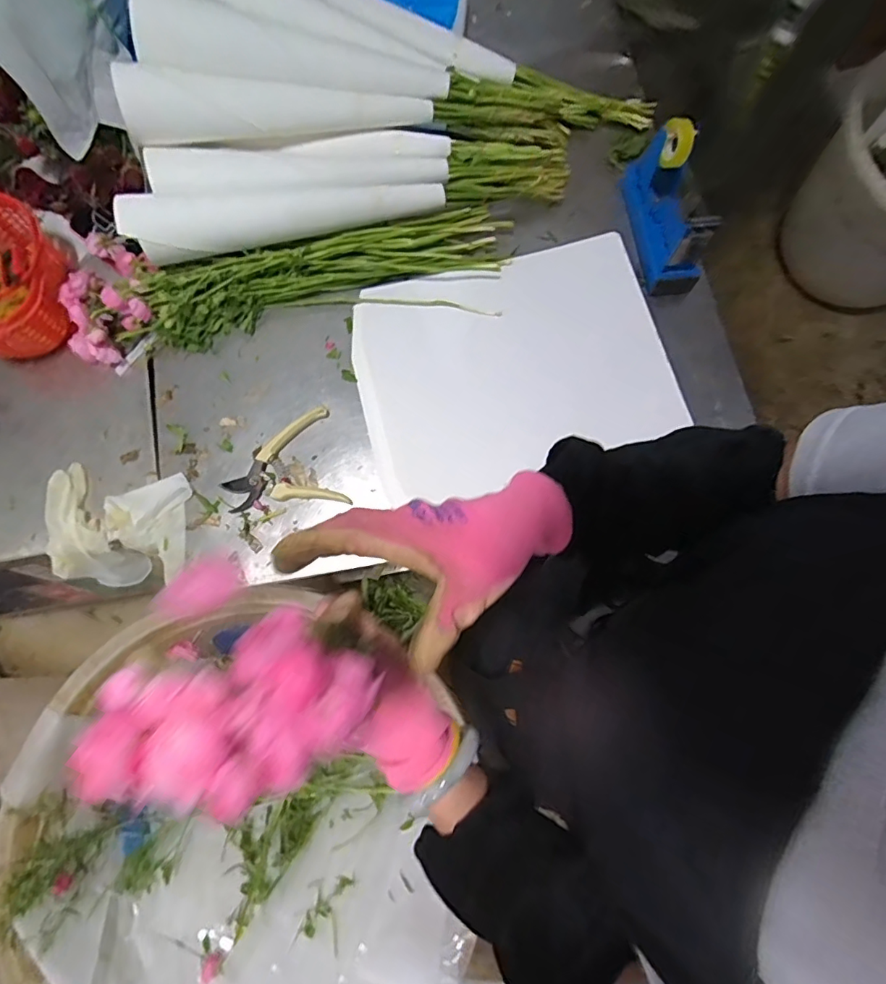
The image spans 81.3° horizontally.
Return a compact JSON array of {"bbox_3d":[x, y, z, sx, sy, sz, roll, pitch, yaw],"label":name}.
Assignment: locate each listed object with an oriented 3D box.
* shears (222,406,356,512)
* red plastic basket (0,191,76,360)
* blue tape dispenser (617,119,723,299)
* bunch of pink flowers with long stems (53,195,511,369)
[{"bbox_3d":[-0.209,-0.032,0.662,0.146,0.017,0.127,-15,78,-3],"label":"shears"},{"bbox_3d":[-0.578,-0.278,0.674,0.147,0.084,0.198,-29,79,-6],"label":"red plastic basket"},{"bbox_3d":[0.312,-0.389,0.686,0.079,0.107,0.201,-7,78,-1],"label":"blue tape dispenser"},{"bbox_3d":[-0.209,-0.303,0.705,0.588,0.052,0.176,-7,78,-1],"label":"bunch of pink flowers with long stems"}]

